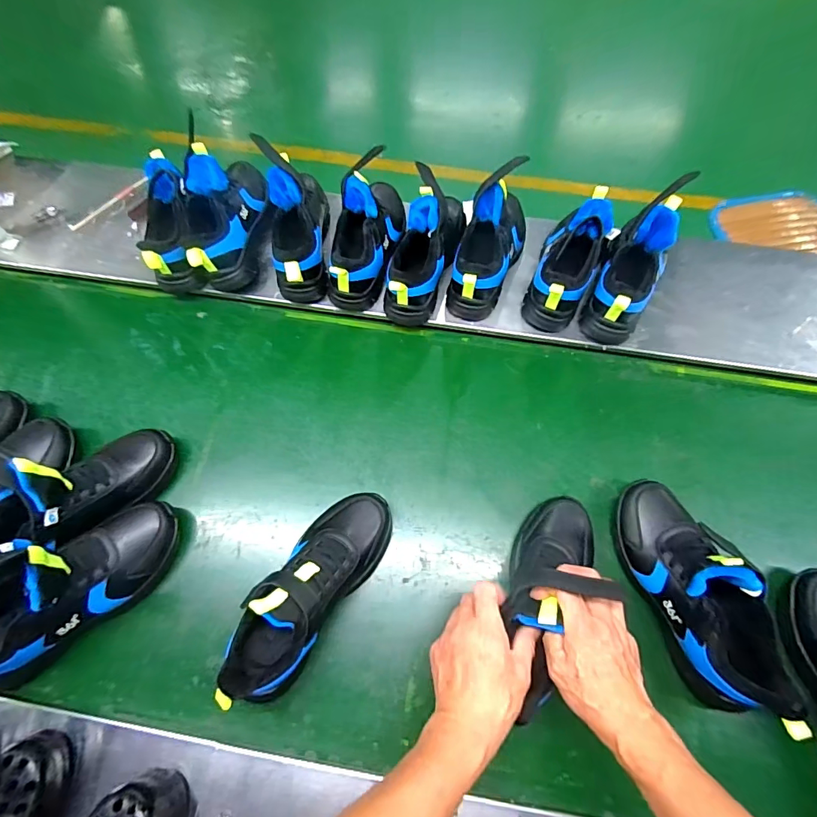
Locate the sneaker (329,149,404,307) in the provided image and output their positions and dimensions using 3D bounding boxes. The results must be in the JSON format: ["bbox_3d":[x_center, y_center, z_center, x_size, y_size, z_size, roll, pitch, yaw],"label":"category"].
[{"bbox_3d":[-0.061,-0.275,0.673,0.084,0.138,0.225,12,66,3],"label":"sneaker"}]

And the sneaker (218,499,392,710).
[{"bbox_3d":[-0.111,0.203,0.514,0.086,0.123,0.247,33,60,11],"label":"sneaker"}]

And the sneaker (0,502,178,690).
[{"bbox_3d":[-0.391,0.201,0.500,0.245,0.152,0.091,-36,72,-16],"label":"sneaker"}]

